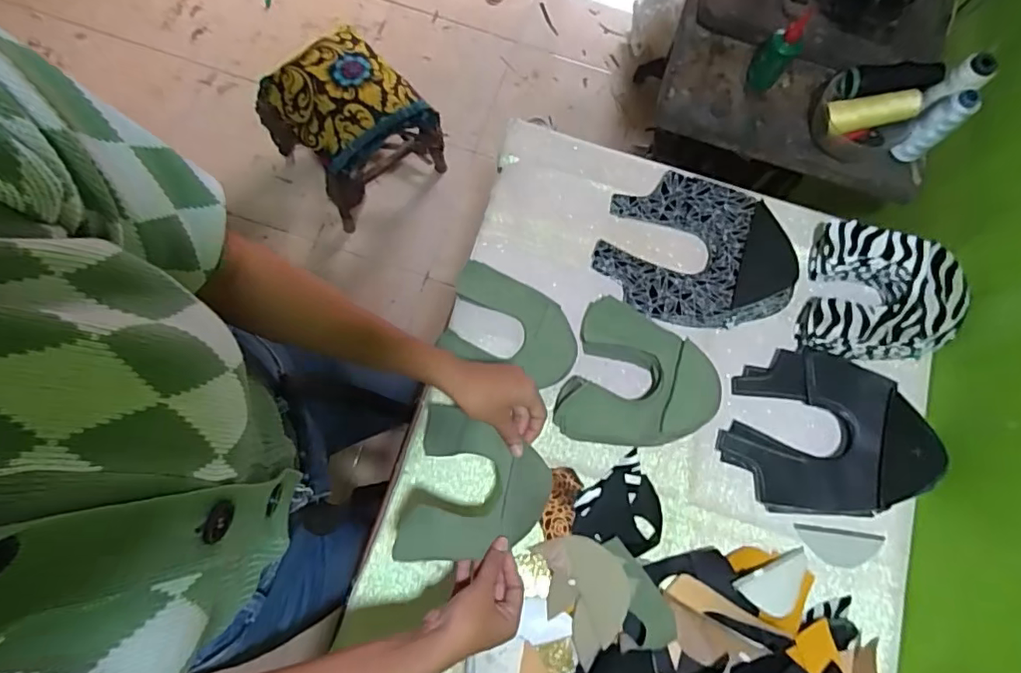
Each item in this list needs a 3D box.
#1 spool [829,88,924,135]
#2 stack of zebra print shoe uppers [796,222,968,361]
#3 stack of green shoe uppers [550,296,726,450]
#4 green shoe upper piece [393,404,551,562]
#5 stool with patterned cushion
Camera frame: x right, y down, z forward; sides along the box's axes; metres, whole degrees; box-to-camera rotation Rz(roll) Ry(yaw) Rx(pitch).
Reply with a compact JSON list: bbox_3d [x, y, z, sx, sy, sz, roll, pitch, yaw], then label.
[{"bbox_3d":[0.484,-0.304,0.731,0.110,0.035,0.041,-6,111,11],"label":"spool"},{"bbox_3d":[0.461,-0.051,0.669,0.159,0.071,0.169,15,74,0],"label":"stack of zebra print shoe uppers"},{"bbox_3d":[0.156,0.052,0.646,0.172,0.046,0.174,18,76,6],"label":"stack of green shoe uppers"},{"bbox_3d":[-0.029,0.149,0.540,0.141,0.086,0.146,5,75,2],"label":"green shoe upper piece"},{"bbox_3d":[-0.358,-0.513,1.343,0.313,0.377,0.281,-36,81,-11],"label":"stool with patterned cushion"}]

